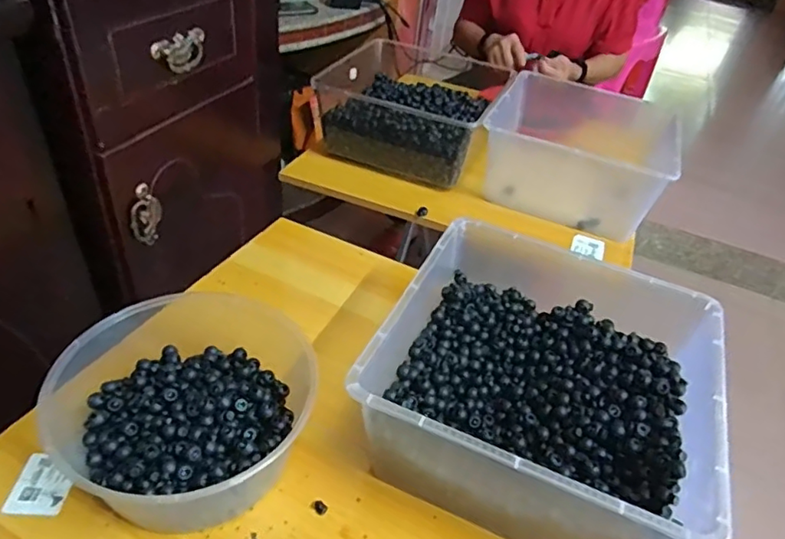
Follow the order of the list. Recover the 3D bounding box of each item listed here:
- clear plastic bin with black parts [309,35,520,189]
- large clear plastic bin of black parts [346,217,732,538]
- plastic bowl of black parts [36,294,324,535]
[{"bbox_3d":[0.033,-0.304,1.062,0.321,0.151,0.235,18,40,12],"label":"clear plastic bin with black parts"},{"bbox_3d":[0.147,0.123,0.584,0.299,0.151,0.301,20,41,15],"label":"large clear plastic bin of black parts"},{"bbox_3d":[-0.195,0.135,0.546,0.230,0.108,0.228,5,39,-4],"label":"plastic bowl of black parts"}]

